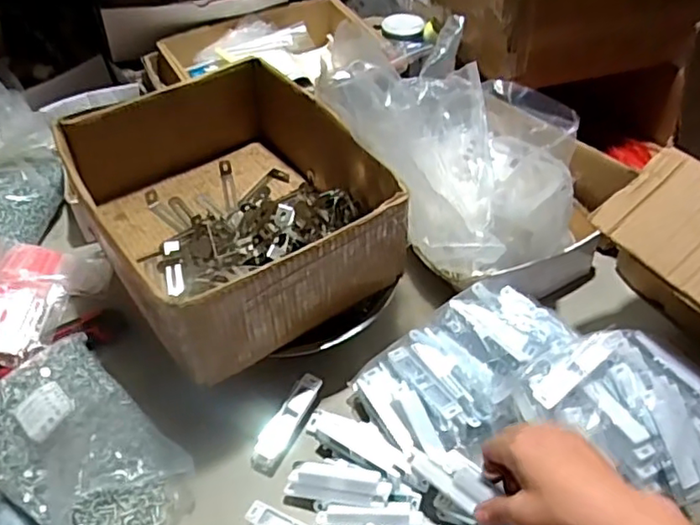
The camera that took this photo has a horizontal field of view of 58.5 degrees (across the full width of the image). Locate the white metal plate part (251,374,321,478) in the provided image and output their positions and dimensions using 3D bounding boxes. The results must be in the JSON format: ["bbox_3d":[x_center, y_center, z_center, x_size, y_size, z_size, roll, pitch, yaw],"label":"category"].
[{"bbox_3d":[-0.062,0.159,0.619,0.029,0.010,0.105,22,64,21],"label":"white metal plate part"}]

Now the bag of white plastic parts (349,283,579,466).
[{"bbox_3d":[0.119,0.101,0.625,0.211,0.053,0.127,-28,52,-23],"label":"bag of white plastic parts"}]

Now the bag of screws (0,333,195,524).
[{"bbox_3d":[-0.256,0.169,0.576,0.223,0.086,0.138,33,56,28],"label":"bag of screws"}]

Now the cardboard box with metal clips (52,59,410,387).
[{"bbox_3d":[-0.120,-0.063,0.650,0.243,0.118,0.297,-28,52,-23],"label":"cardboard box with metal clips"}]

